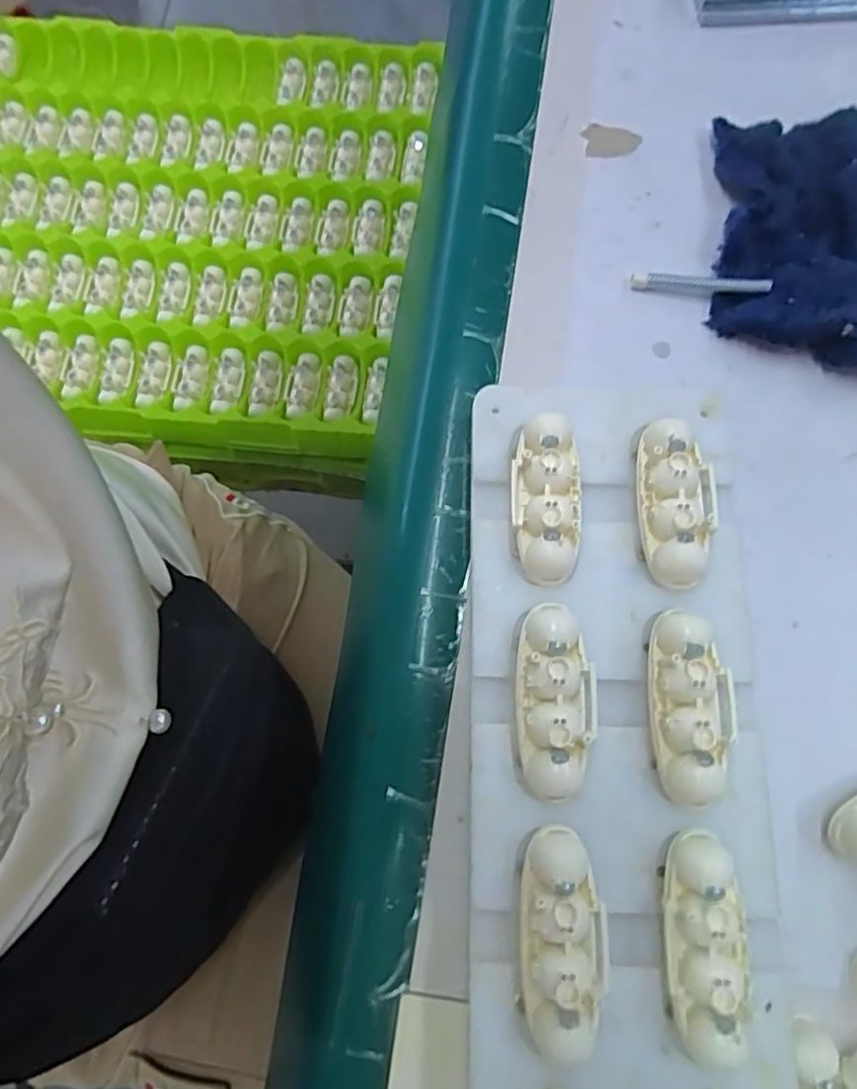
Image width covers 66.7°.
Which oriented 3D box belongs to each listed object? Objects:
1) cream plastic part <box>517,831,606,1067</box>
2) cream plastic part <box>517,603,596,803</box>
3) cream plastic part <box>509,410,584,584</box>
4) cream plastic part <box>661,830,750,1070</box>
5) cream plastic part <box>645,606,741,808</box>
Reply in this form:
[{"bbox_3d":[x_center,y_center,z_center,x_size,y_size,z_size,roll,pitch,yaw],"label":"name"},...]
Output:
[{"bbox_3d":[0.042,0.124,0.201,0.026,0.015,0.063,5,75,2],"label":"cream plastic part"},{"bbox_3d":[0.043,0.053,0.221,0.024,0.018,0.062,1,75,1],"label":"cream plastic part"},{"bbox_3d":[0.044,-0.016,0.238,0.024,0.016,0.059,-2,75,0],"label":"cream plastic part"},{"bbox_3d":[0.086,0.123,0.201,0.023,0.015,0.062,3,75,1],"label":"cream plastic part"},{"bbox_3d":[0.089,0.055,0.219,0.025,0.017,0.061,5,75,2],"label":"cream plastic part"}]

